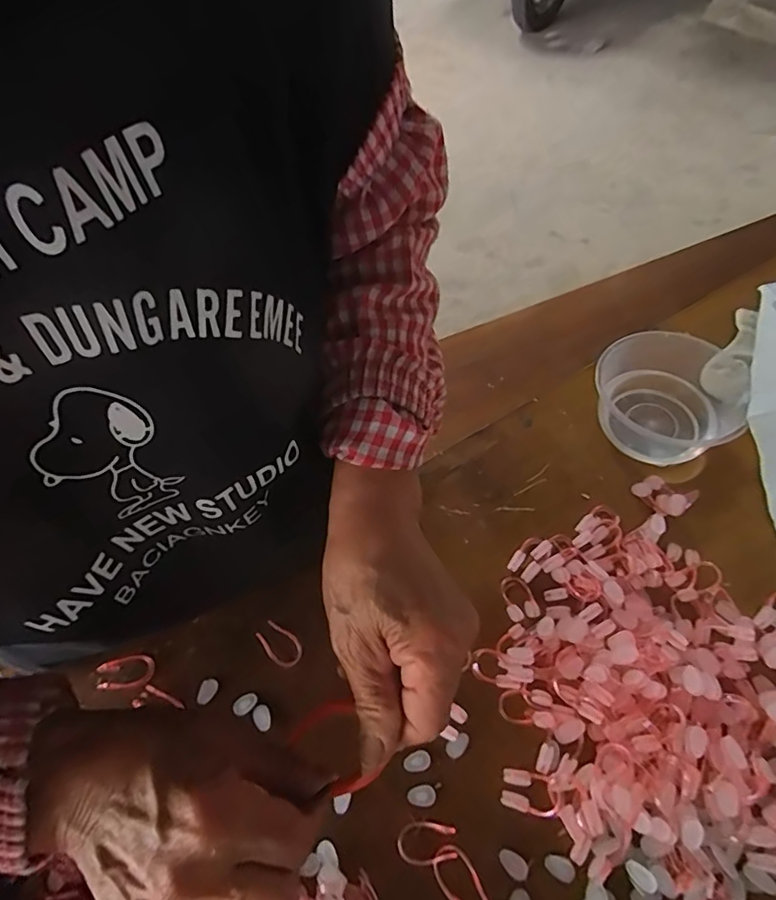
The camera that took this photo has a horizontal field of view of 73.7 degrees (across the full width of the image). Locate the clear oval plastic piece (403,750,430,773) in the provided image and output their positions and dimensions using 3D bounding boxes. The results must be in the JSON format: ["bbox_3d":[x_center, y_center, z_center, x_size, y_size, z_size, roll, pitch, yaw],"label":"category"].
[{"bbox_3d":[0.019,0.203,0.338,0.017,0.004,0.011,-12,58,-4],"label":"clear oval plastic piece"}]

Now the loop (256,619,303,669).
[{"bbox_3d":[-0.080,0.143,0.382,0.037,0.004,0.022,40,72,17],"label":"loop"}]

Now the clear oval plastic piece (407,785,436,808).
[{"bbox_3d":[0.021,0.218,0.327,0.018,0.004,0.012,-8,58,-2],"label":"clear oval plastic piece"}]

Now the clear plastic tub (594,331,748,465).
[{"bbox_3d":[0.235,-0.042,0.440,0.112,0.066,0.125,37,67,23],"label":"clear plastic tub"}]

